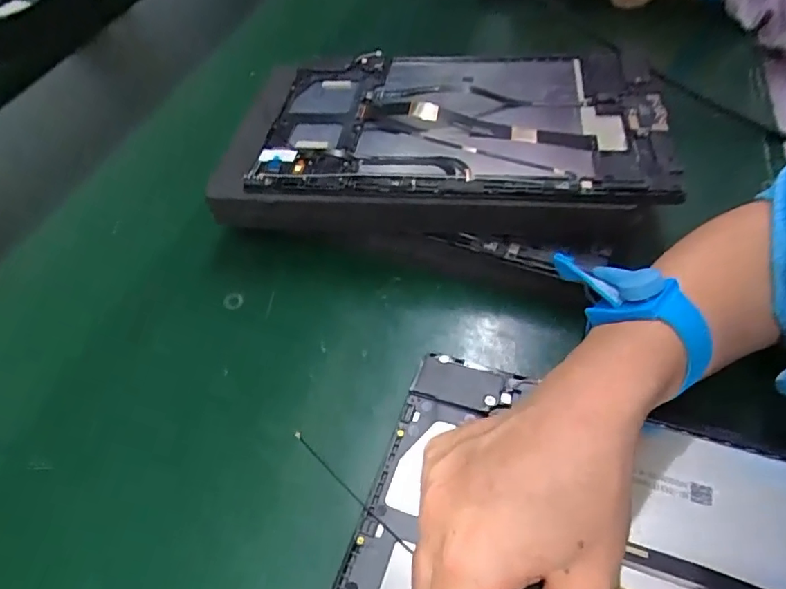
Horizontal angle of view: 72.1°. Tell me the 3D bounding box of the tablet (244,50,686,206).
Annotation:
[{"bbox_3d":[0.041,-0.113,0.337,0.234,0.010,0.151,3,50,8],"label":"tablet"}]

